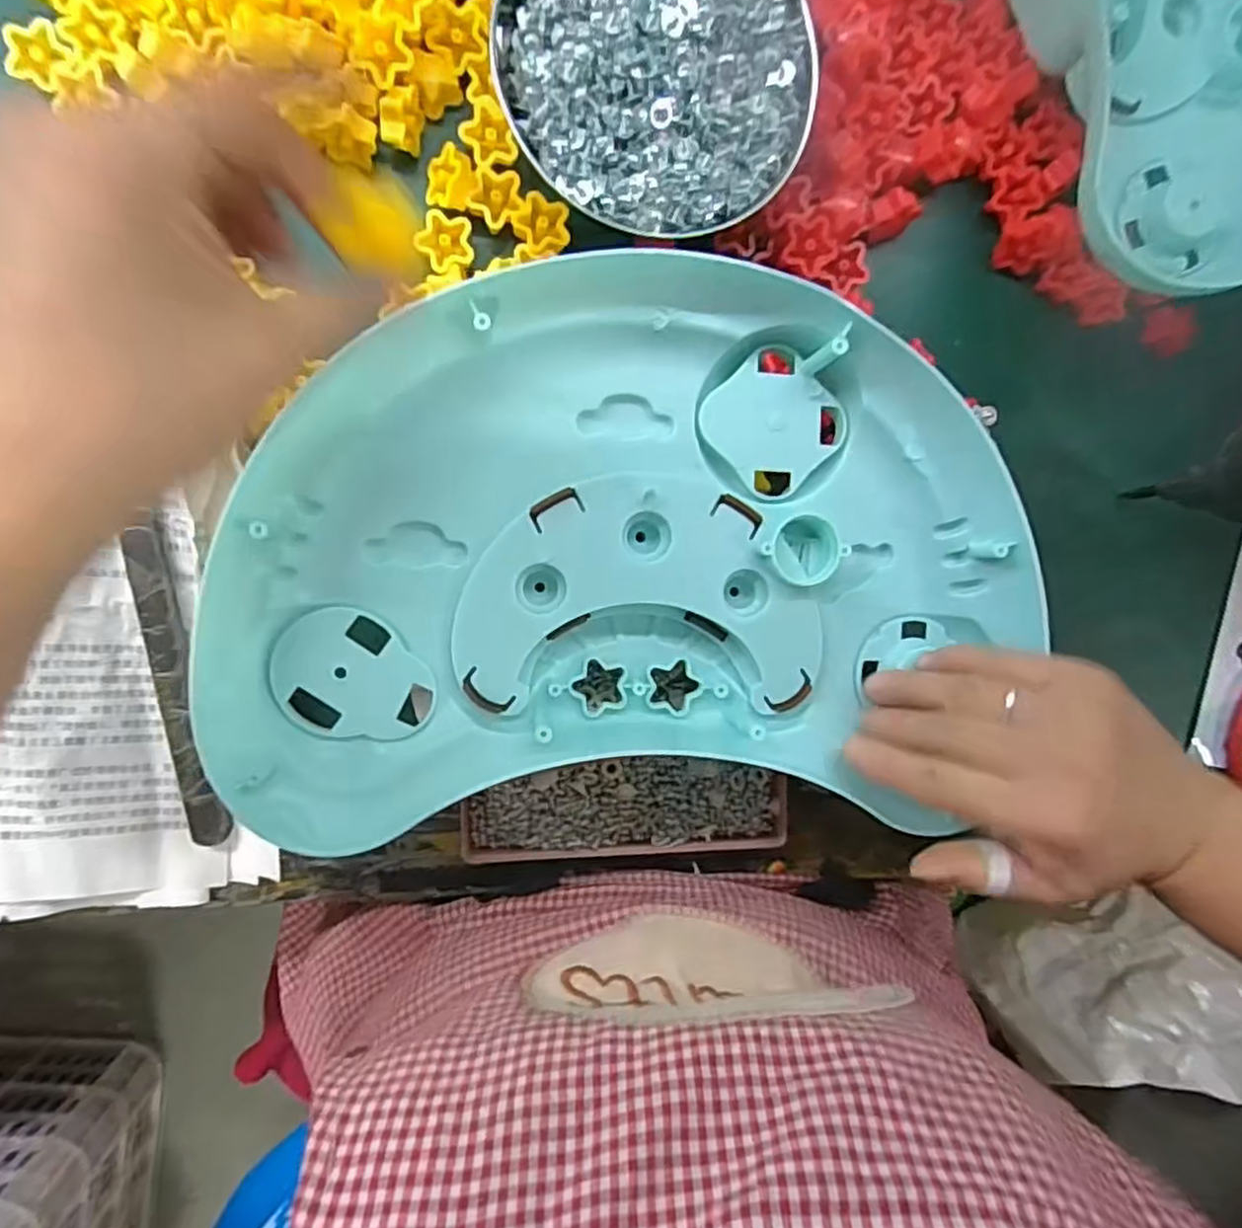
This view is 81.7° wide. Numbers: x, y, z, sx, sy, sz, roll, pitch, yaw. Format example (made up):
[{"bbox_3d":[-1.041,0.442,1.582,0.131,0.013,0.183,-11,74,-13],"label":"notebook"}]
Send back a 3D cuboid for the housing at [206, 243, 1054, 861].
[{"bbox_3d":[0.007,-0.029,0.300,0.325,0.044,0.221,-3,94,-8],"label":"housing"}]

